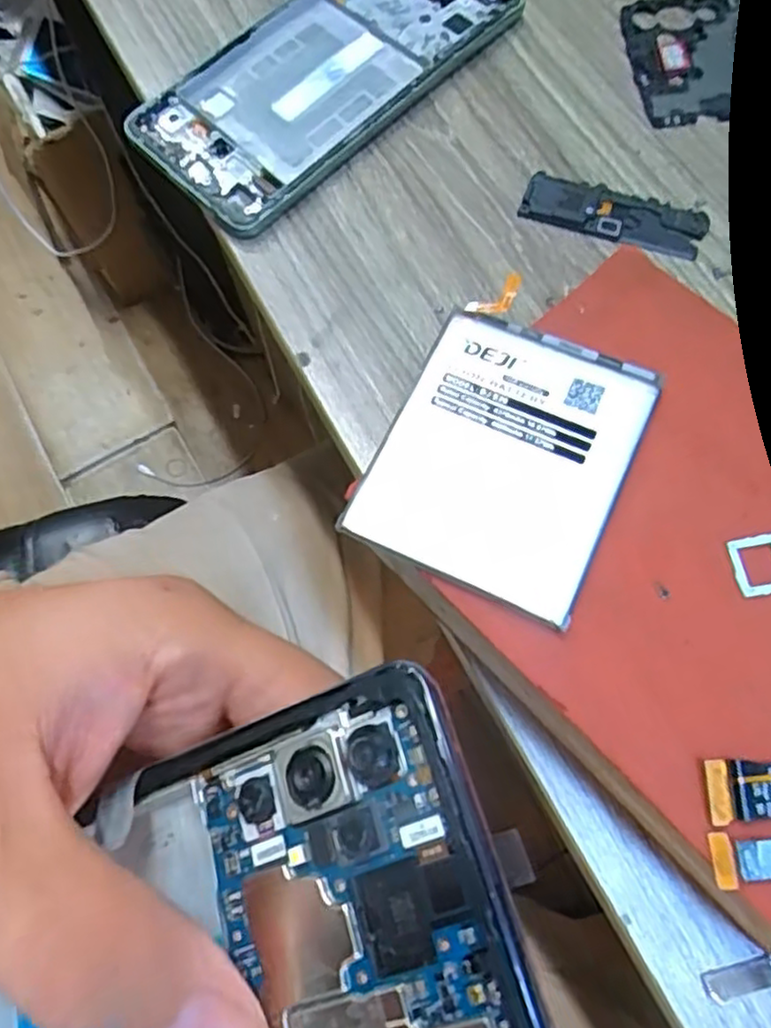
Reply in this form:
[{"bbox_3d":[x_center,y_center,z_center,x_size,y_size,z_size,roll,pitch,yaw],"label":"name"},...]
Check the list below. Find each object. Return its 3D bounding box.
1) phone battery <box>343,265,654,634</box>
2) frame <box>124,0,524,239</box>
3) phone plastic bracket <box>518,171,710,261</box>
[{"bbox_3d":[0.031,-0.017,0.186,0.060,0.004,0.076,23,74,10],"label":"phone battery"},{"bbox_3d":[-0.022,-0.174,0.281,0.153,0.011,0.069,-41,74,-11],"label":"frame"},{"bbox_3d":[0.083,-0.109,0.257,0.064,0.005,0.022,19,73,9],"label":"phone plastic bracket"}]

